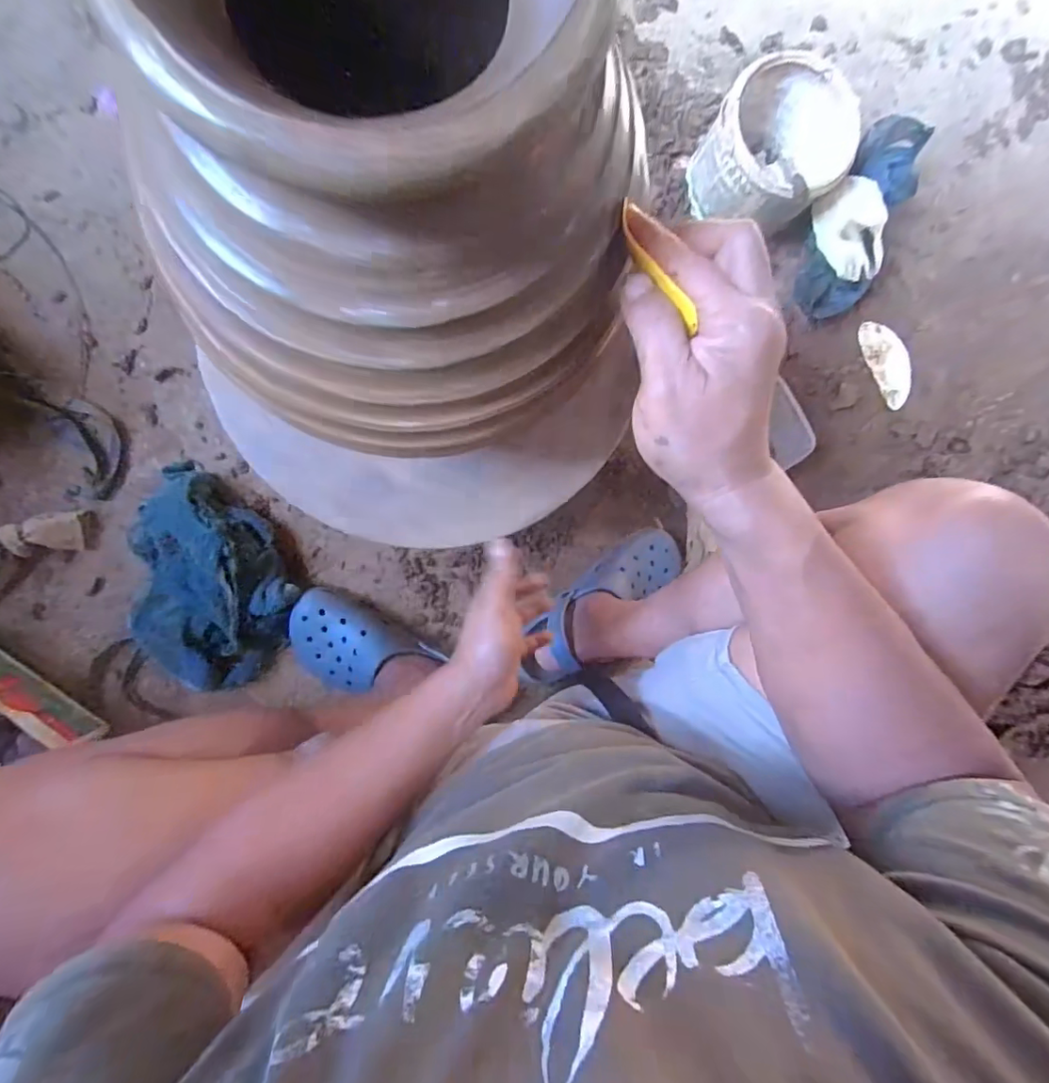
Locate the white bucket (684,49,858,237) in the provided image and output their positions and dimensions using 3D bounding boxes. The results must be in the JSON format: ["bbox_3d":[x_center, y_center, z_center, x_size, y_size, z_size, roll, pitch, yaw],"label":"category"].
[{"bbox_3d":[0.328,-0.532,0.723,0.175,0.128,0.168,-32,94,-6],"label":"white bucket"}]

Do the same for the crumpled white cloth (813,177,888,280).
[{"bbox_3d":[0.447,-0.429,0.717,0.083,0.054,0.130,-15,93,-7],"label":"crumpled white cloth"}]

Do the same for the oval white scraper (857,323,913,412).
[{"bbox_3d":[0.567,-0.278,0.823,0.060,0.013,0.138,-25,94,-6],"label":"oval white scraper"}]

